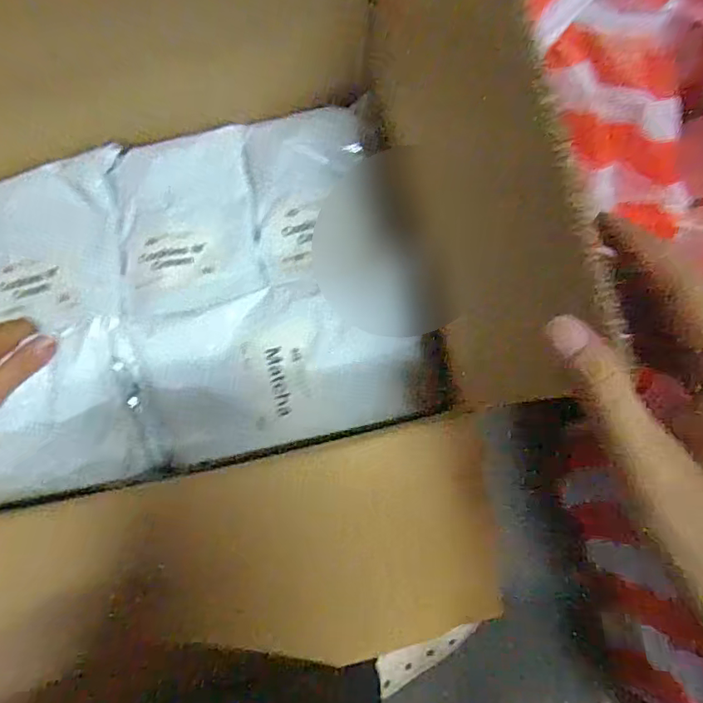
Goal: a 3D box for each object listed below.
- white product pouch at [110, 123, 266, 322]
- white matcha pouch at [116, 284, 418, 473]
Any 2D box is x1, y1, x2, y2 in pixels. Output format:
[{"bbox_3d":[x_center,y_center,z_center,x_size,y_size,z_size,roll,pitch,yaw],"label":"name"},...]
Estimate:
[{"bbox_3d":[-0.163,-0.131,0.506,0.135,0.024,0.182,-11,81,0],"label":"white product pouch"},{"bbox_3d":[-0.064,0.017,0.450,0.233,0.048,0.134,-15,81,-1],"label":"white matcha pouch"}]

